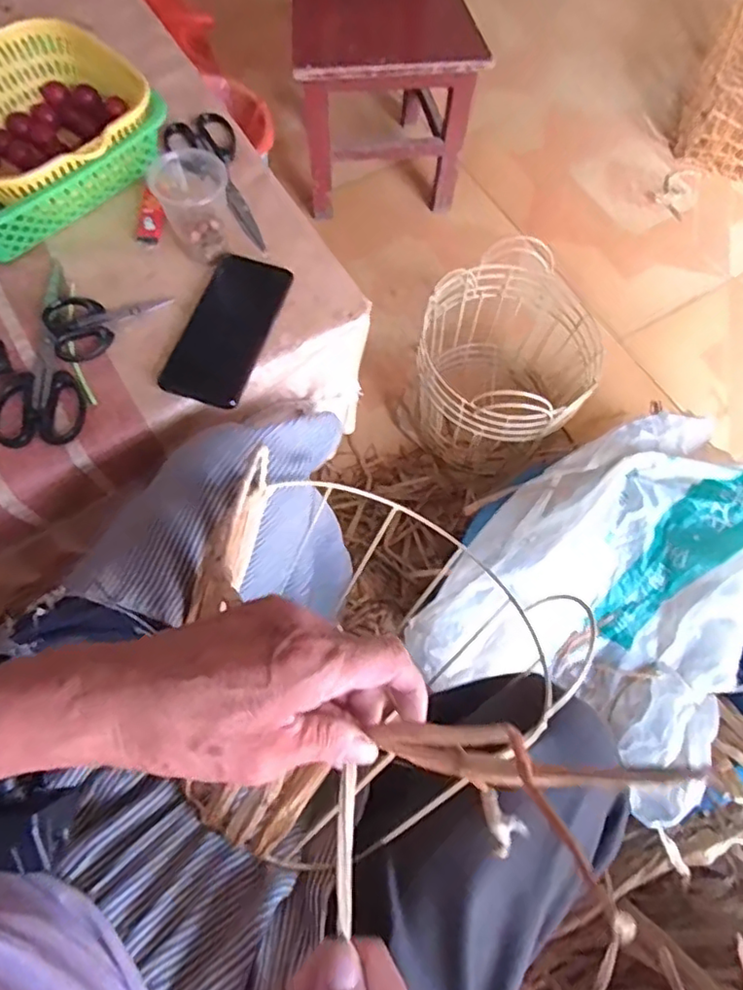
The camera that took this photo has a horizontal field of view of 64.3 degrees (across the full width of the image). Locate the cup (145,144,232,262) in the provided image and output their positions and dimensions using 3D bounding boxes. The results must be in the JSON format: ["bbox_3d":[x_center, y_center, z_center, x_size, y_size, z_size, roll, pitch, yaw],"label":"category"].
[{"bbox_3d":[-0.167,-0.276,0.565,0.068,0.068,0.071,1,68,-2],"label":"cup"}]

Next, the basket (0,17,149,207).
[{"bbox_3d":[-0.326,-0.370,0.594,0.195,0.075,0.195,43,73,13],"label":"basket"}]

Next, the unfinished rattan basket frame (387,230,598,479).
[{"bbox_3d":[0.206,-0.196,0.941,0.289,0.250,0.266,-39,75,-15],"label":"unfinished rattan basket frame"}]

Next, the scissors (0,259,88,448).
[{"bbox_3d":[-0.295,-0.133,0.543,0.074,0.011,0.192,-1,68,-3],"label":"scissors"}]

